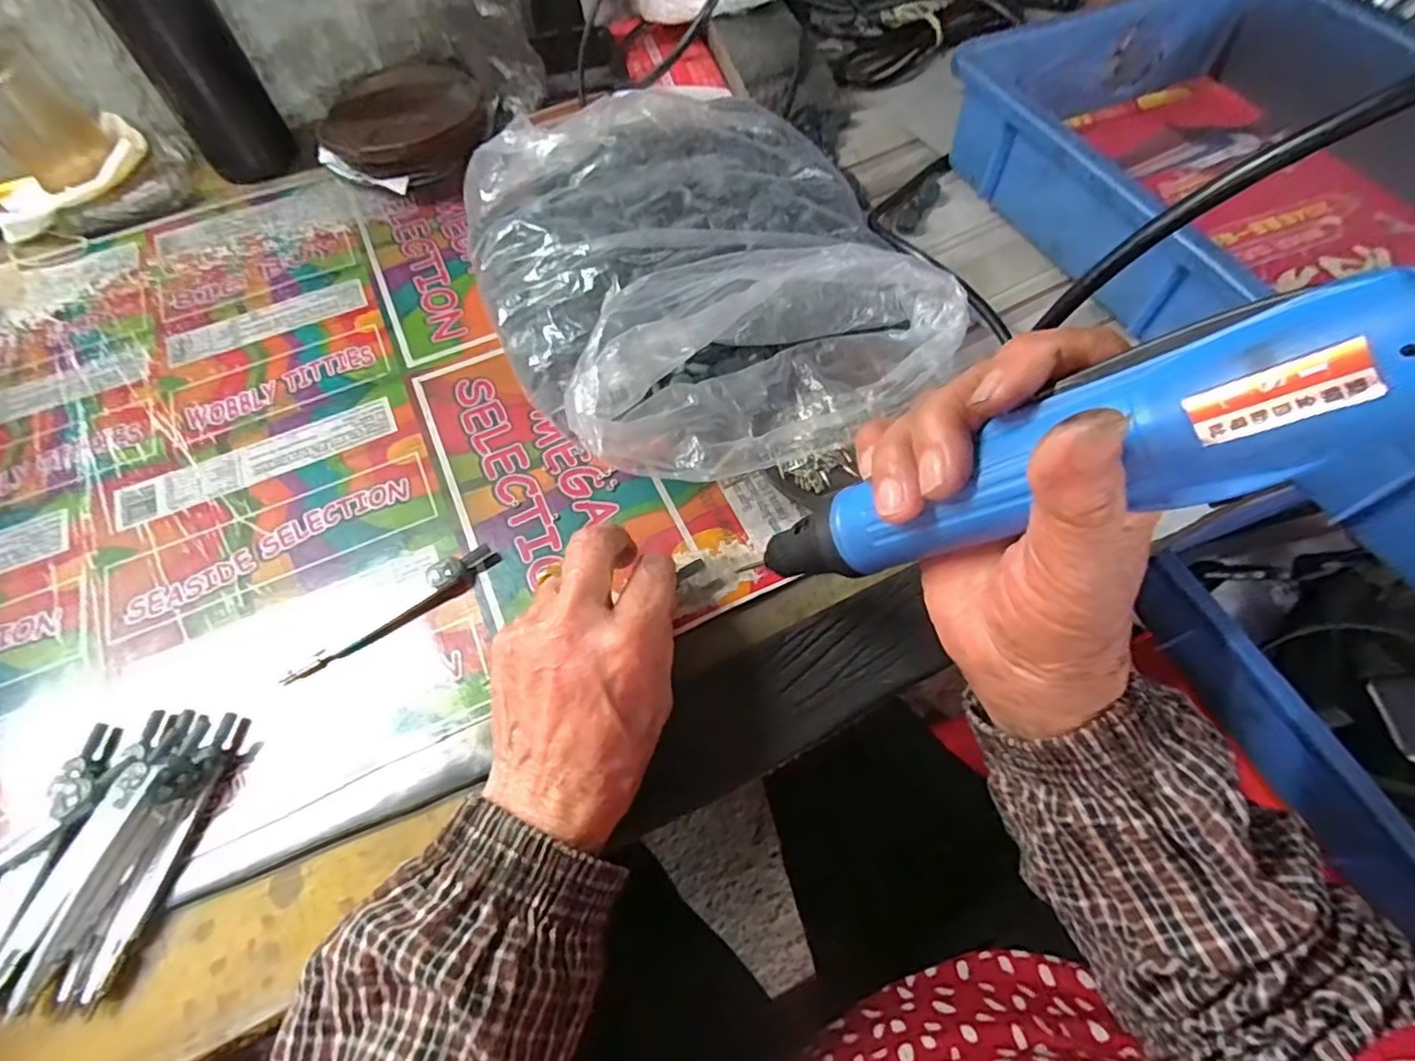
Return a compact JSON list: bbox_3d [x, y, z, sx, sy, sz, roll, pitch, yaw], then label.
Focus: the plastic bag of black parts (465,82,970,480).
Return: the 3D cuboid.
[{"bbox_3d":[-0.002,-0.159,0.387,0.247,0.072,0.275,-27,63,-13],"label":"plastic bag of black parts"}]

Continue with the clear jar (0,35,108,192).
[{"bbox_3d":[-0.469,-0.288,0.447,0.052,0.086,0.050,-38,66,-18],"label":"clear jar"}]

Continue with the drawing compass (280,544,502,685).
[{"bbox_3d":[-0.158,0.040,0.320,0.111,0.009,0.015,-33,65,-16],"label":"drawing compass"}]

